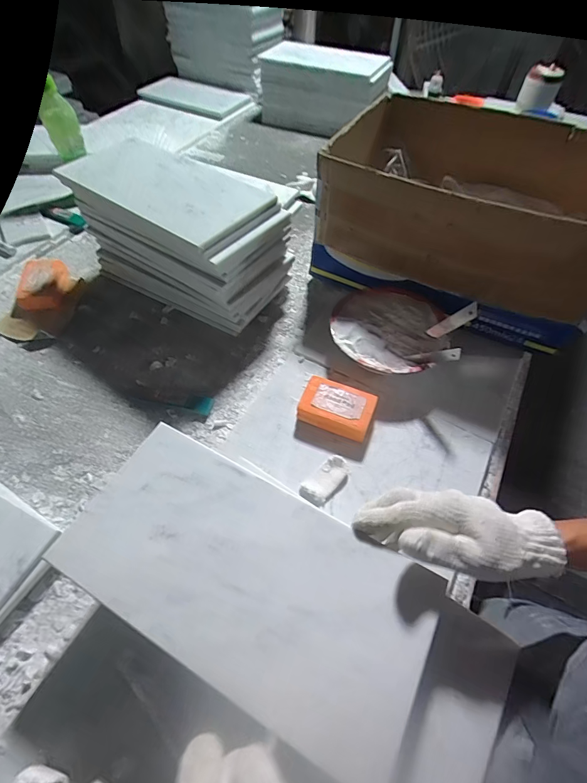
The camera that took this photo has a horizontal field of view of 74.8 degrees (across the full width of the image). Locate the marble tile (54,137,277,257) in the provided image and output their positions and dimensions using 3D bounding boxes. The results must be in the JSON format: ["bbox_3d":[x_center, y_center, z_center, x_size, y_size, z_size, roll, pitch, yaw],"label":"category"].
[{"bbox_3d":[-0.185,-0.300,0.548,0.313,0.019,0.154,32,62,19],"label":"marble tile"}]

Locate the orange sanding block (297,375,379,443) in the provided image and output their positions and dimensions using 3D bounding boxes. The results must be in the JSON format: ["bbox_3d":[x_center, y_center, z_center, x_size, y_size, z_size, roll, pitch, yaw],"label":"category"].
[{"bbox_3d":[0.057,0.022,0.505,0.093,0.034,0.057,20,58,13],"label":"orange sanding block"}]

